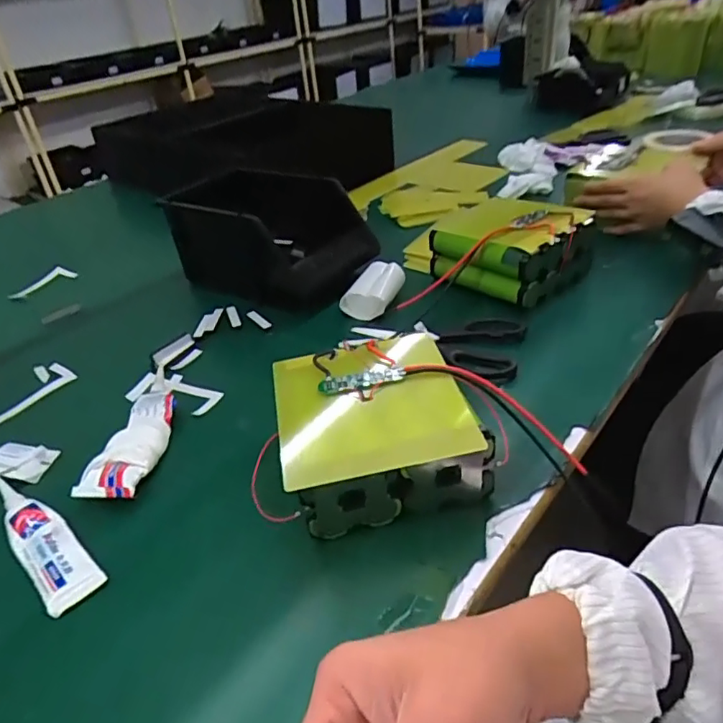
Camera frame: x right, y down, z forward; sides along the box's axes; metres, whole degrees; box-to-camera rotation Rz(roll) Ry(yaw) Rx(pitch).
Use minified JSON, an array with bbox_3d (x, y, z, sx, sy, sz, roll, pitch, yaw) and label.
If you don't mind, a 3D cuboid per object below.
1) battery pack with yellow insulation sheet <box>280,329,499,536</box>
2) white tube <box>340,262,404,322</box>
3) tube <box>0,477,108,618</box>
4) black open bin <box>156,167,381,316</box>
[{"bbox_3d":[0.011,0.053,0.440,0.146,0.078,0.145,-10,35,-5],"label":"battery pack with yellow insulation sheet"},{"bbox_3d":[0.018,-0.085,0.680,0.058,0.043,0.076,19,42,33],"label":"white tube"},{"bbox_3d":[-0.243,0.131,0.426,0.147,0.012,0.037,25,46,37],"label":"tube"},{"bbox_3d":[-0.118,-0.159,0.741,0.220,0.129,0.160,20,43,34],"label":"black open bin"}]

